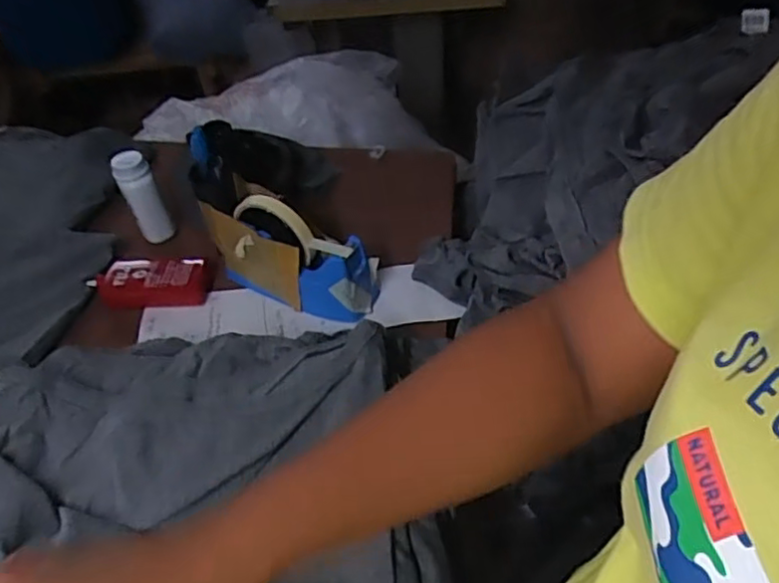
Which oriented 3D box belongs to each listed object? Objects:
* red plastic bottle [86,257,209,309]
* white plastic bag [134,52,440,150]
[{"bbox_3d":[-0.246,-0.013,0.647,0.116,0.022,0.065,-5,45,1],"label":"red plastic bottle"},{"bbox_3d":[-0.172,-0.271,0.969,0.432,0.088,0.202,-13,46,-7],"label":"white plastic bag"}]

